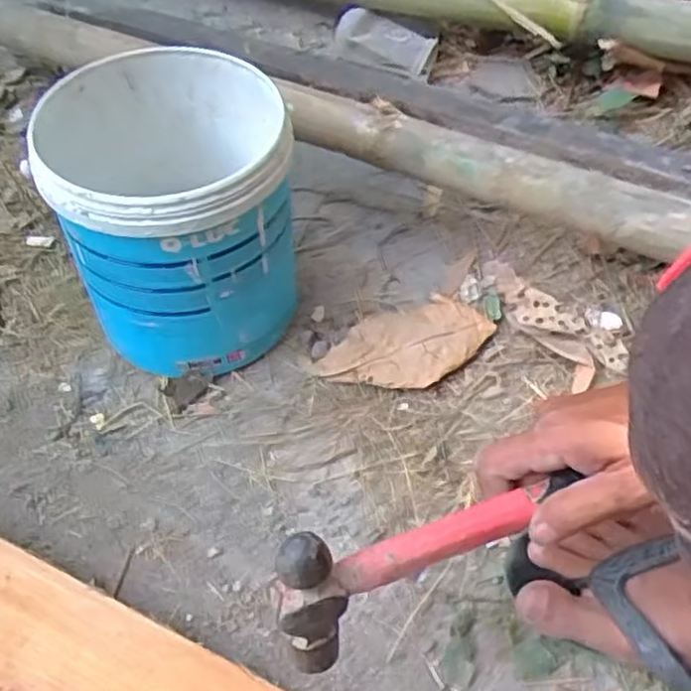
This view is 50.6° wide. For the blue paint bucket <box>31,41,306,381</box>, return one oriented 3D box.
[{"bbox_3d":[-0.129,-0.092,0.556,0.173,0.187,0.168,-8,57,-7],"label":"blue paint bucket"}]

